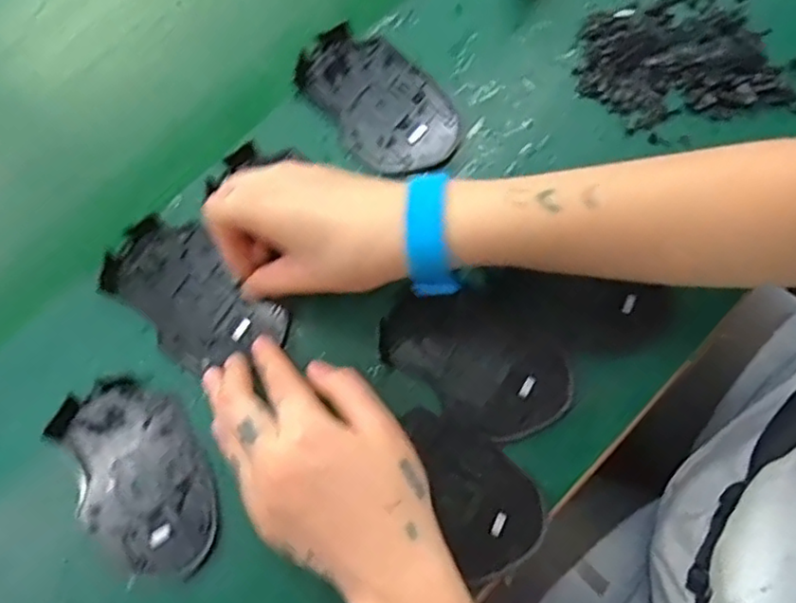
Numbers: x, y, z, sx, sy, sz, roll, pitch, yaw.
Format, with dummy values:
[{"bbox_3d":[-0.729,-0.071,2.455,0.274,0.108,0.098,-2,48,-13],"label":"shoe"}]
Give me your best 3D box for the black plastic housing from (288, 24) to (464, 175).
[{"bbox_3d":[-0.012,-0.133,0.417,0.069,0.011,0.113,-41,77,-9],"label":"black plastic housing"}]

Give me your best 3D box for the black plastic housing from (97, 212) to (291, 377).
[{"bbox_3d":[-0.126,-0.003,0.387,0.110,0.014,0.064,42,80,12],"label":"black plastic housing"}]

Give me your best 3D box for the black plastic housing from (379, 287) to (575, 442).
[{"bbox_3d":[0.047,0.033,0.371,0.111,0.018,0.063,34,78,11],"label":"black plastic housing"}]

